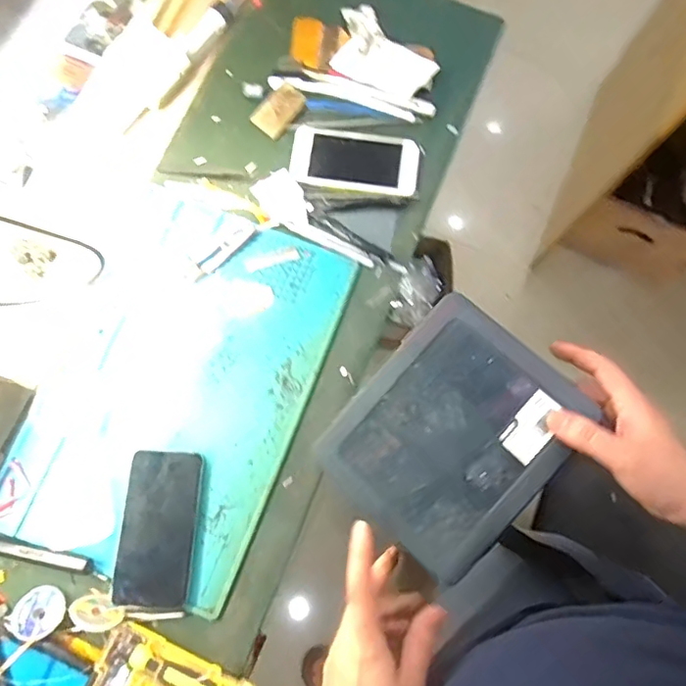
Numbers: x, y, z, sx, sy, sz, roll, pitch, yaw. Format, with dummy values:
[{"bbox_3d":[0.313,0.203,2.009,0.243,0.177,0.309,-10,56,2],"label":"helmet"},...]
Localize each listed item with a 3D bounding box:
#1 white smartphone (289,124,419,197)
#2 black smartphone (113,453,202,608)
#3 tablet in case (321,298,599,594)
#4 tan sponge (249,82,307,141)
[{"bbox_3d":[0.013,-0.204,0.633,0.140,0.009,0.070,8,77,0],"label":"white smartphone"},{"bbox_3d":[-0.173,0.175,0.539,0.070,0.012,0.139,3,77,-1],"label":"black smartphone"},{"bbox_3d":[0.088,0.076,0.466,0.156,0.026,0.187,42,100,19],"label":"tablet in case"},{"bbox_3d":[-0.072,-0.266,0.647,0.040,0.014,0.061,42,79,8],"label":"tan sponge"}]

